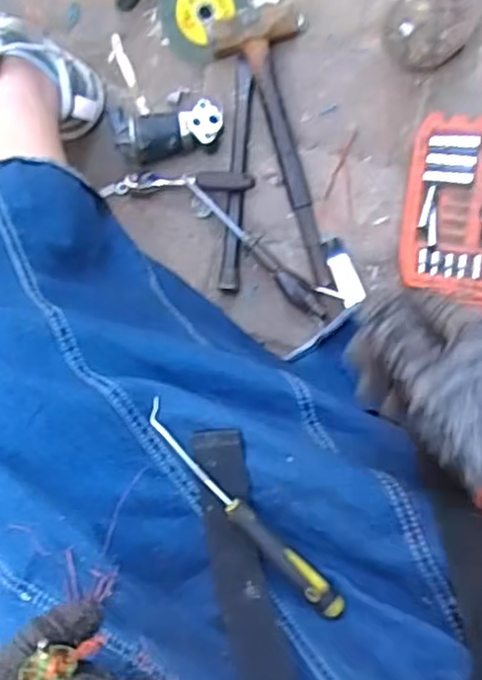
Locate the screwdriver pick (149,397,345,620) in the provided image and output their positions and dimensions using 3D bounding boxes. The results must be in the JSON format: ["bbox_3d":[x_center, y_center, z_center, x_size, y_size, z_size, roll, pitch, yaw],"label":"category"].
[{"bbox_3d":[0.000,0.104,0.409,0.016,0.017,0.166,-45,86,2],"label":"screwdriver pick"}]

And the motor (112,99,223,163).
[{"bbox_3d":[-0.081,-0.233,0.741,0.124,0.041,0.061,-5,88,4],"label":"motor"}]

